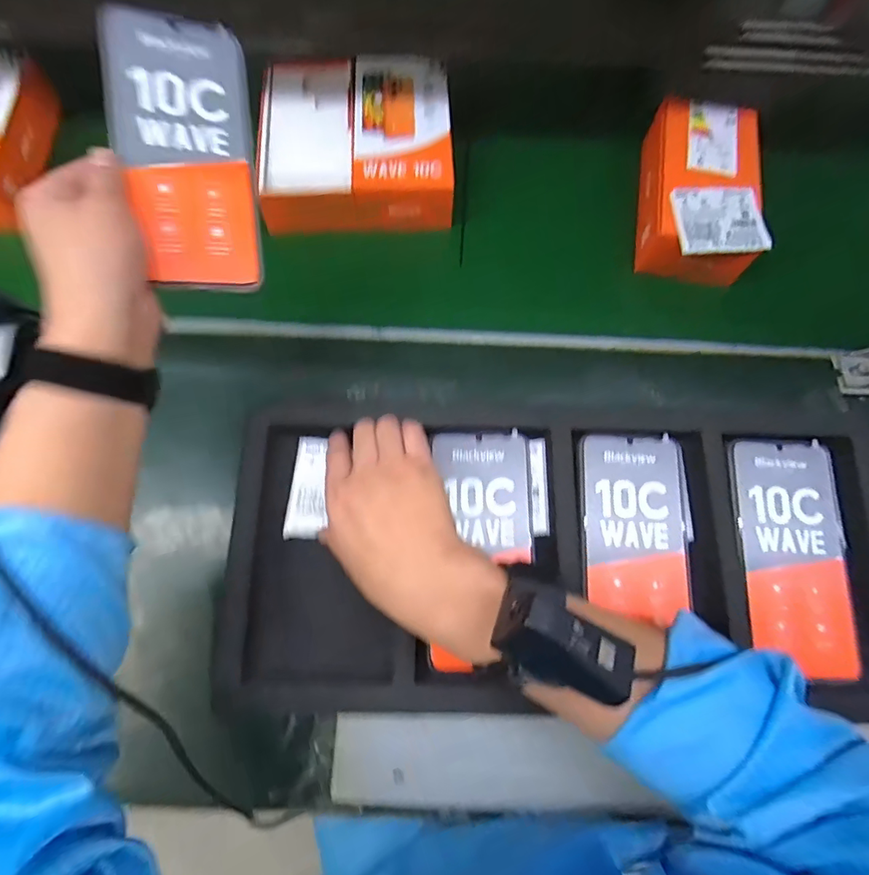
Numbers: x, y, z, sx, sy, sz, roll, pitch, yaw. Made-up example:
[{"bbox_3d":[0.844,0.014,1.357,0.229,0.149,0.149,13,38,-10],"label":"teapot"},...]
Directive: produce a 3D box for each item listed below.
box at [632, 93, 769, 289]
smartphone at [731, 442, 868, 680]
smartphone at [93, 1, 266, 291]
[{"bbox_3d":[0.279,-0.256,0.516,0.108,0.053,0.228,10,70,3],"label":"box"},{"bbox_3d":[0.272,0.084,0.366,0.083,0.015,0.169,1,70,0],"label":"smartphone"},{"bbox_3d":[-0.157,-0.182,0.314,0.081,0.007,0.173,-8,89,-29],"label":"smartphone"}]

